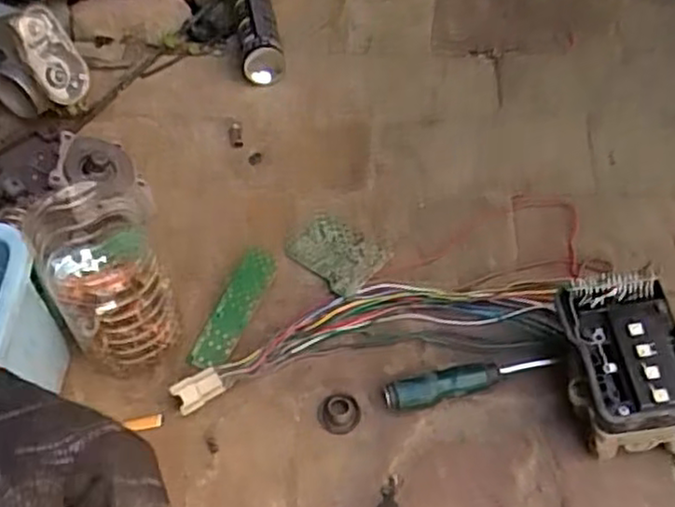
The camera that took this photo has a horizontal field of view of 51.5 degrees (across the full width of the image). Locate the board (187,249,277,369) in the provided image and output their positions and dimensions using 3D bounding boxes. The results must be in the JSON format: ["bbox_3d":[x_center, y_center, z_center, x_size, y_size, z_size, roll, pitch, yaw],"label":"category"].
[{"bbox_3d":[-0.100,0.055,0.678,0.036,0.009,0.125,24,76,17],"label":"board"}]

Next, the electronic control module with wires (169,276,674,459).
[{"bbox_3d":[0.086,0.067,0.605,0.434,0.090,0.164,4,56,10],"label":"electronic control module with wires"}]

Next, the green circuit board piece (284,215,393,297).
[{"bbox_3d":[0.000,-0.001,0.713,0.096,0.005,0.071,35,65,28],"label":"green circuit board piece"}]

